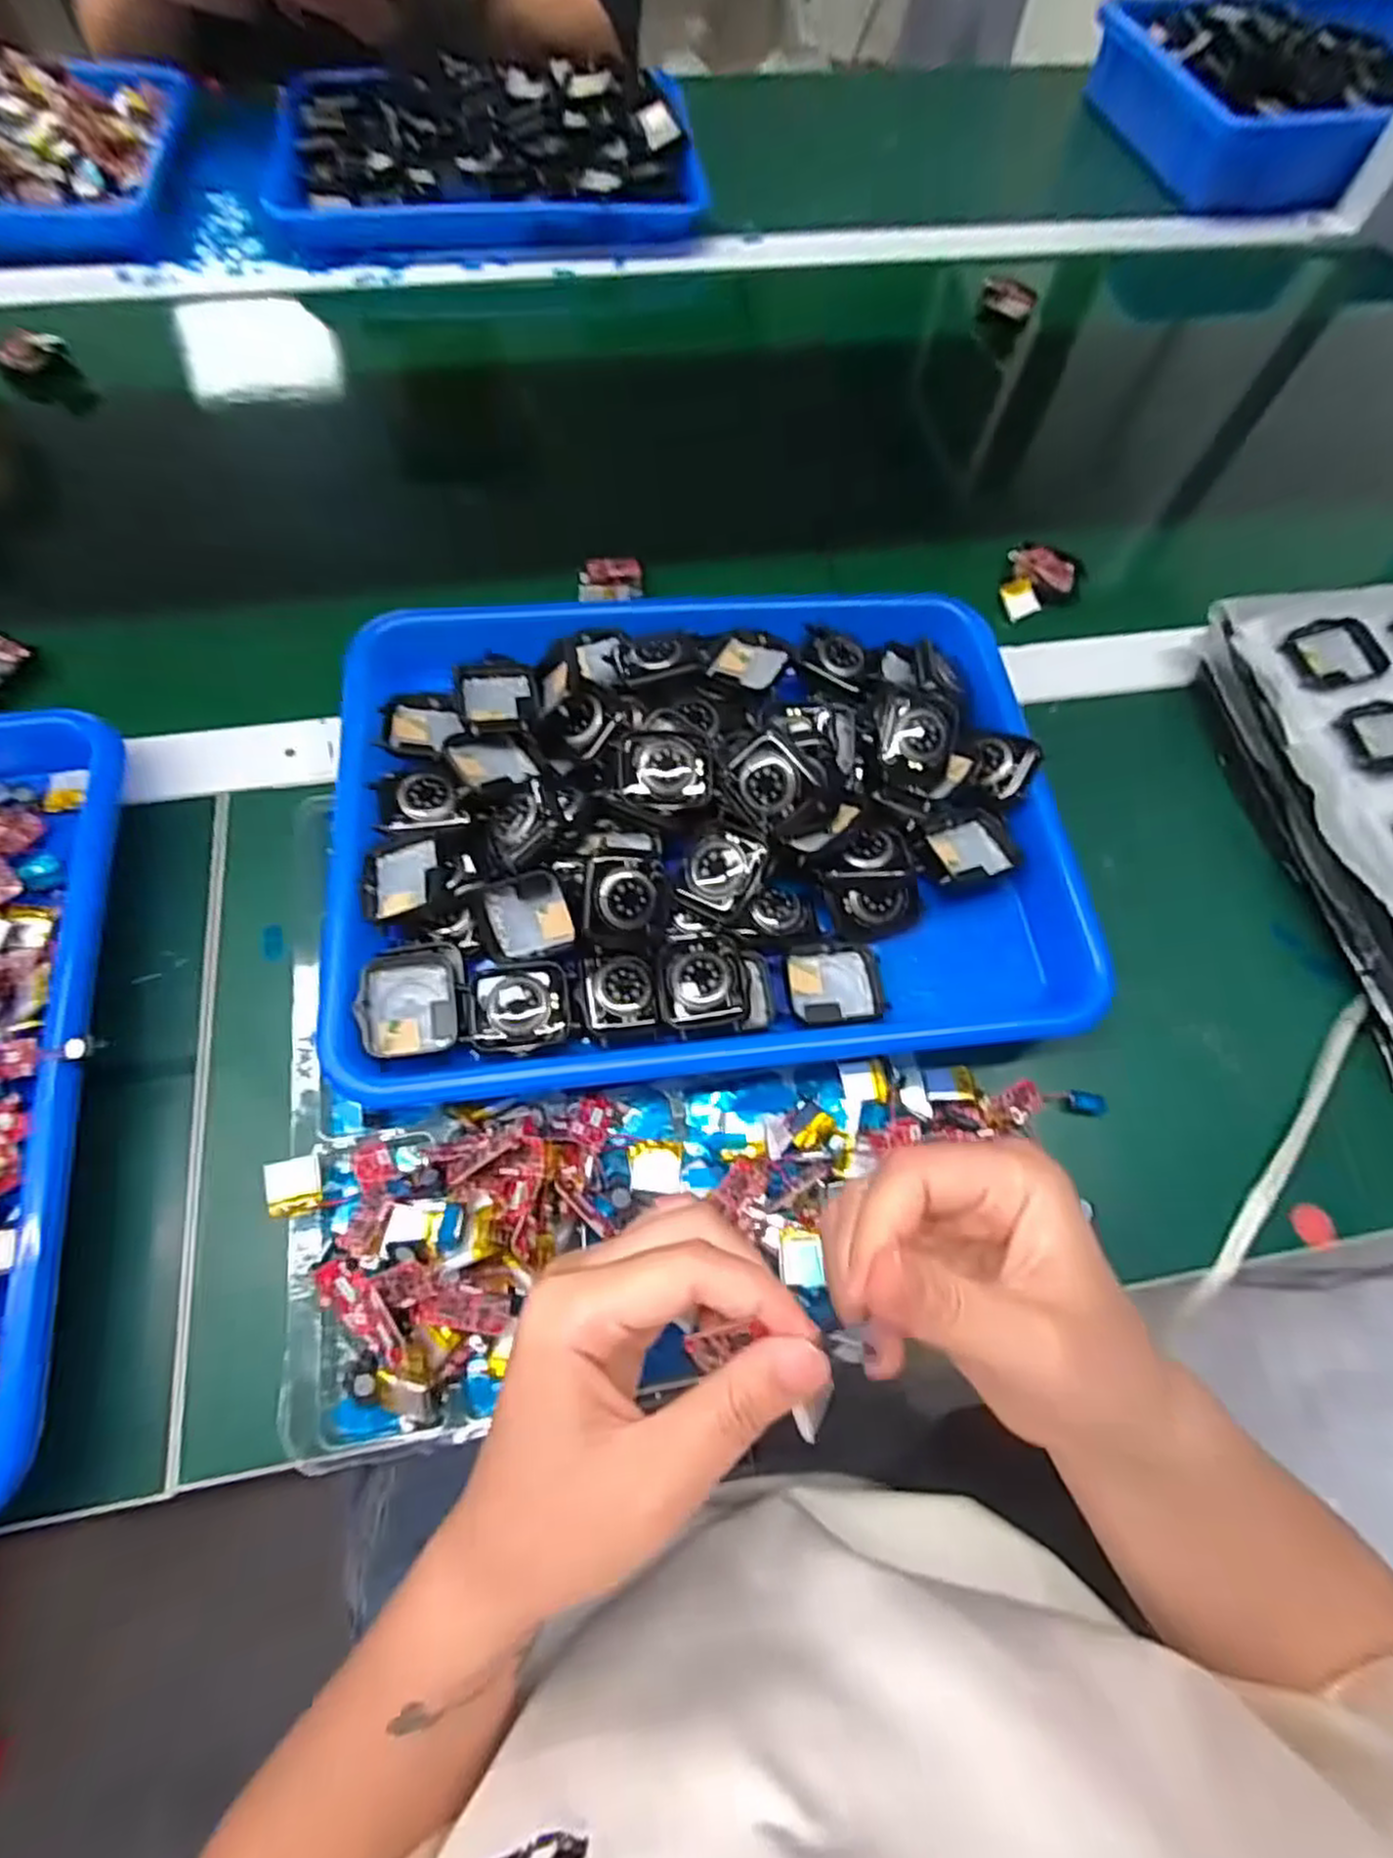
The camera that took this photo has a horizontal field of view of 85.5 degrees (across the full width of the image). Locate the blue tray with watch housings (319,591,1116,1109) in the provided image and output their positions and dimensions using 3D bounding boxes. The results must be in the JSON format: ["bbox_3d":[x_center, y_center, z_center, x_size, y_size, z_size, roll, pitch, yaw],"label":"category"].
[{"bbox_3d":[0.002,-0.059,0.357,0.324,0.065,0.255,-5,66,-5],"label":"blue tray with watch housings"}]

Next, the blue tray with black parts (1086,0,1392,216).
[{"bbox_3d":[0.527,-0.703,0.645,0.304,0.082,0.237,-10,67,-7],"label":"blue tray with black parts"}]

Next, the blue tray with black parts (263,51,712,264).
[{"bbox_3d":[-0.164,-0.614,0.589,0.319,0.045,0.237,-6,66,-6],"label":"blue tray with black parts"}]

